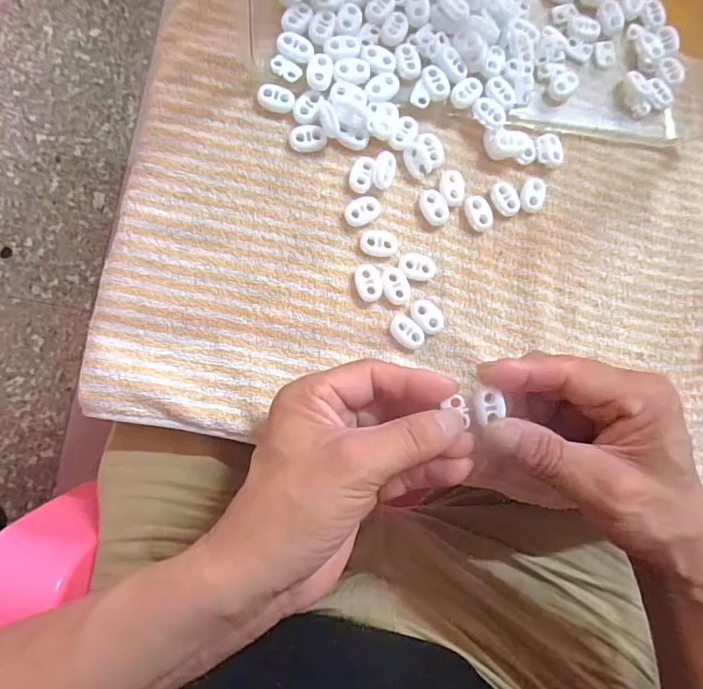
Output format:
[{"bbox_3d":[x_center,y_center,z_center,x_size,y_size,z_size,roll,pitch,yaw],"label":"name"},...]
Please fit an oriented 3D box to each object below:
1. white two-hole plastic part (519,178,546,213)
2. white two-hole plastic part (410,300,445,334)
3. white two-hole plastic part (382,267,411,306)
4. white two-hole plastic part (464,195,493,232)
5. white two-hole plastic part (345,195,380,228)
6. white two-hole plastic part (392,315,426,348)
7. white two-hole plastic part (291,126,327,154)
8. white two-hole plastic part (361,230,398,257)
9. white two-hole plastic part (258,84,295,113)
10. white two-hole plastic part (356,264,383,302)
[{"bbox_3d":[0.115,-0.094,0.315,0.015,0.007,0.024,13,82,-7],"label":"white two-hole plastic part"},{"bbox_3d":[0.046,-0.017,0.299,0.023,0.004,0.017,40,80,-3],"label":"white two-hole plastic part"},{"bbox_3d":[0.027,-0.035,0.296,0.015,0.004,0.023,-20,88,-10],"label":"white two-hole plastic part"},{"bbox_3d":[0.079,-0.082,0.308,0.014,0.007,0.023,-22,88,-10],"label":"white two-hole plastic part"},{"bbox_3d":[0.007,-0.081,0.299,0.023,0.006,0.015,-27,89,-10],"label":"white two-hole plastic part"},{"bbox_3d":[0.033,-0.007,0.296,0.023,0.007,0.015,44,80,-2],"label":"white two-hole plastic part"},{"bbox_3d":[-0.026,-0.124,0.299,0.021,0.006,0.015,-14,86,-10],"label":"white two-hole plastic part"},{"bbox_3d":[0.017,-0.061,0.299,0.022,0.004,0.016,1,84,-8],"label":"white two-hole plastic part"},{"bbox_3d":[-0.045,-0.148,0.298,0.021,0.005,0.013,11,83,-7],"label":"white two-hole plastic part"},{"bbox_3d":[0.010,-0.037,0.296,0.015,0.005,0.023,-9,86,-9],"label":"white two-hole plastic part"}]

